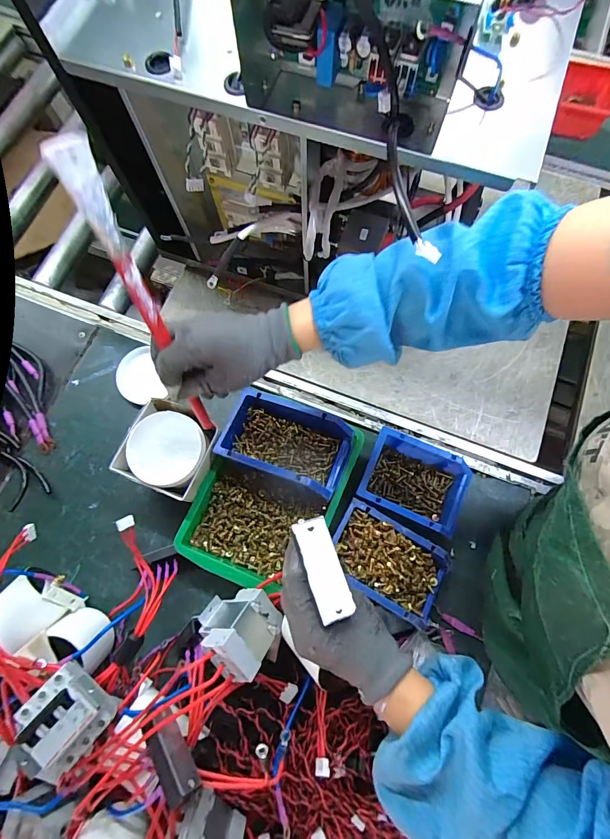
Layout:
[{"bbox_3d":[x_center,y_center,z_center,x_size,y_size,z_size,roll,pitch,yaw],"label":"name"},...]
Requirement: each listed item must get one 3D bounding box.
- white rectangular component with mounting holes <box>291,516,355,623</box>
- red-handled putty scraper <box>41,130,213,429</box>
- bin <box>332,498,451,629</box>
[{"bbox_3d":[0.017,0.126,0.315,0.027,0.007,0.080,-18,65,-4],"label":"white rectangular component with mounting holes"},{"bbox_3d":[-0.130,-0.082,0.323,0.020,0.277,0.017,-12,52,-3],"label":"red-handled putty scraper"},{"bbox_3d":[0.112,0.191,0.491,0.156,0.062,0.096,29,77,8],"label":"bin"}]

